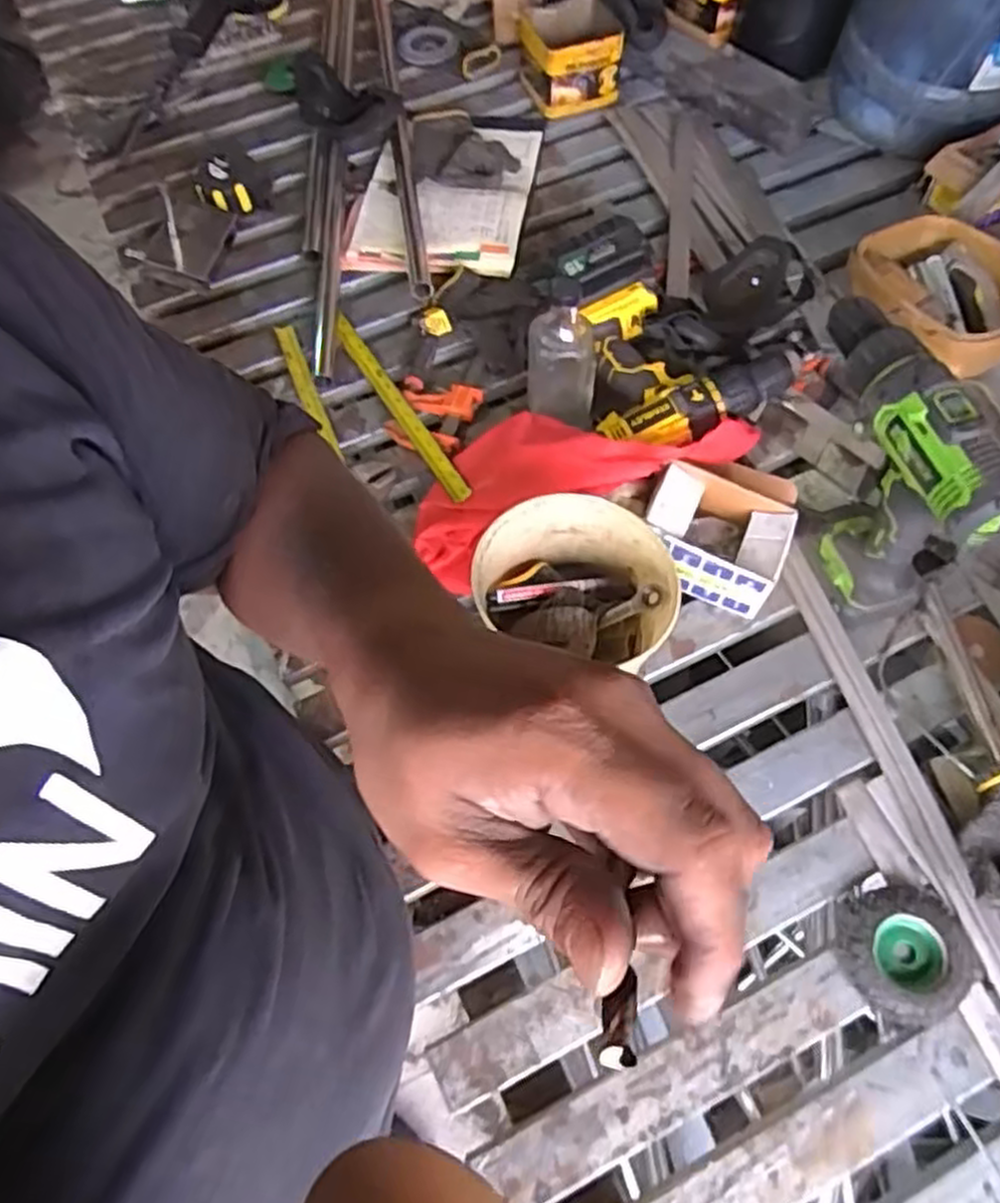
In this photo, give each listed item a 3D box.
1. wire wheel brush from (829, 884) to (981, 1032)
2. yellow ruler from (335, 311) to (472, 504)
[{"bbox_3d":[0.313,0.268,0.602,0.095,0.026,0.098,-1,63,1],"label":"wire wheel brush"},{"bbox_3d":[-0.113,-0.214,0.855,0.025,0.008,0.305,-46,61,20],"label":"yellow ruler"}]

